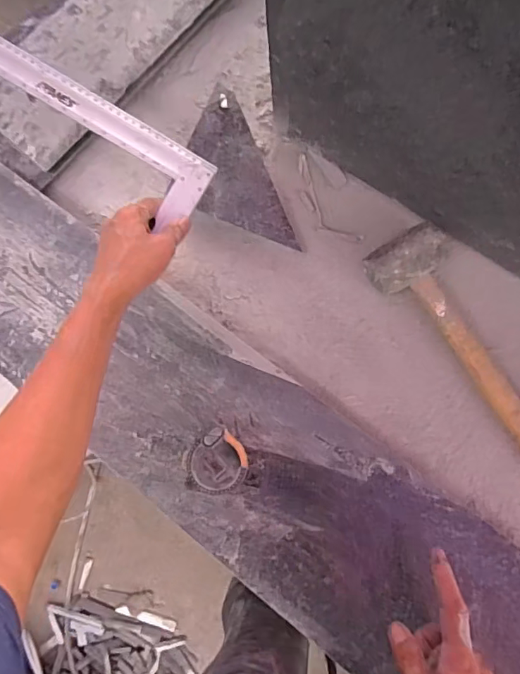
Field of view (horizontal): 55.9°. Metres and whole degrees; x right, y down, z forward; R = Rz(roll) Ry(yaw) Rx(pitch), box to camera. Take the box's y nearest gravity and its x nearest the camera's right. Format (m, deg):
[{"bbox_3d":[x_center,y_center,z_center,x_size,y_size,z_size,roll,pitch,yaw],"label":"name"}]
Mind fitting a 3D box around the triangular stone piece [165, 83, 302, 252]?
[{"bbox_3d":[-0.011,-0.239,0.682,0.194,0.009,0.176,23,84,8],"label":"triangular stone piece"}]

